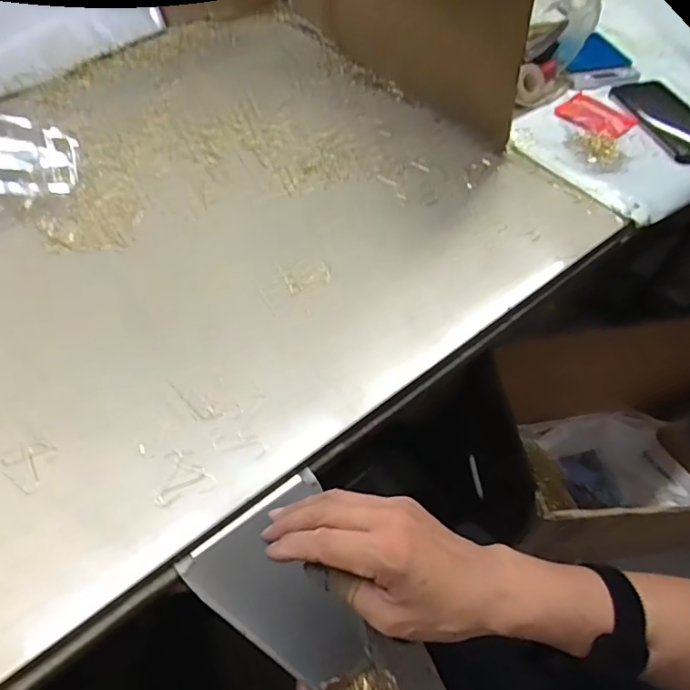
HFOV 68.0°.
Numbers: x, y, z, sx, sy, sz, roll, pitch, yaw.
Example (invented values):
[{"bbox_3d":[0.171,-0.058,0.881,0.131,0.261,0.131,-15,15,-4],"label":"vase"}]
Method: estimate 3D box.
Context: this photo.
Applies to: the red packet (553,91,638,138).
[{"bbox_3d":[0.328,-0.303,0.676,0.087,0.020,0.096,39,63,24],"label":"red packet"}]

